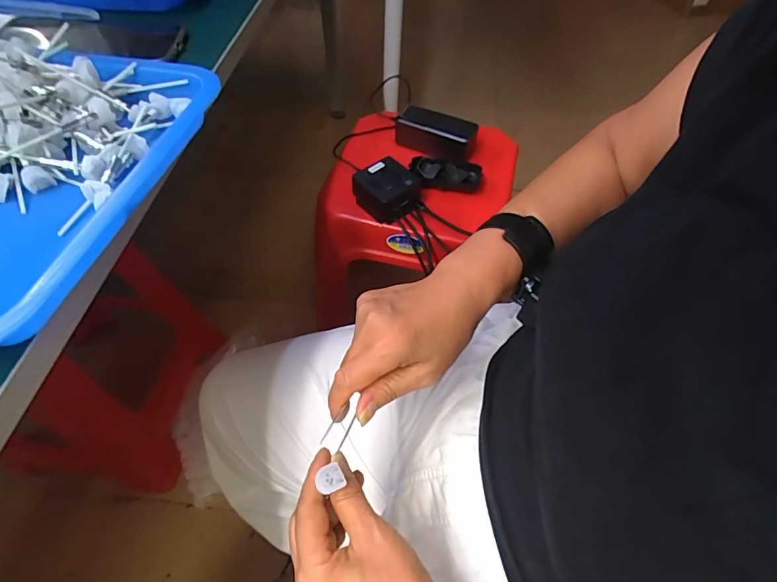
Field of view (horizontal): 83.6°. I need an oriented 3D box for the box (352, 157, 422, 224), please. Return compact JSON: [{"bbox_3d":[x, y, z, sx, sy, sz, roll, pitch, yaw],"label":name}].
[{"bbox_3d":[-0.001,-0.149,0.633,0.087,0.041,0.079,-30,60,-21],"label":"box"}]

